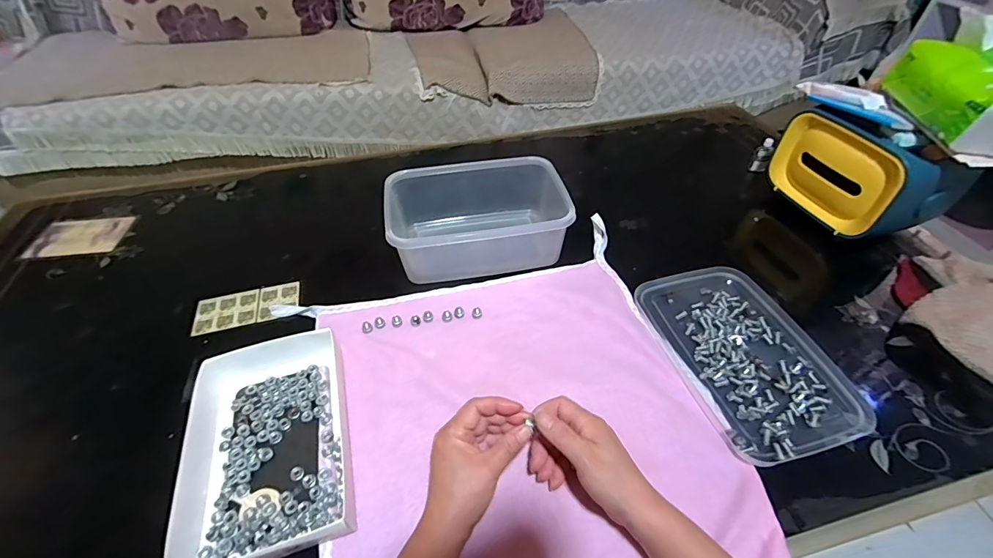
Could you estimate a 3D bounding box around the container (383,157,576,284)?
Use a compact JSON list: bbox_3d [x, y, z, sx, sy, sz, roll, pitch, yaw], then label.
[{"bbox_3d":[-0.028,-0.095,0.602,0.238,0.088,0.167,-8,46,-6],"label":"container"}]

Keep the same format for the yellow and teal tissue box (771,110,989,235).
[{"bbox_3d":[0.505,-0.151,0.599,0.085,0.130,0.204,-15,47,-12],"label":"yellow and teal tissue box"}]

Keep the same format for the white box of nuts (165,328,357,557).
[{"bbox_3d":[-0.218,0.153,0.408,0.132,0.038,0.213,-14,47,-12],"label":"white box of nuts"}]

